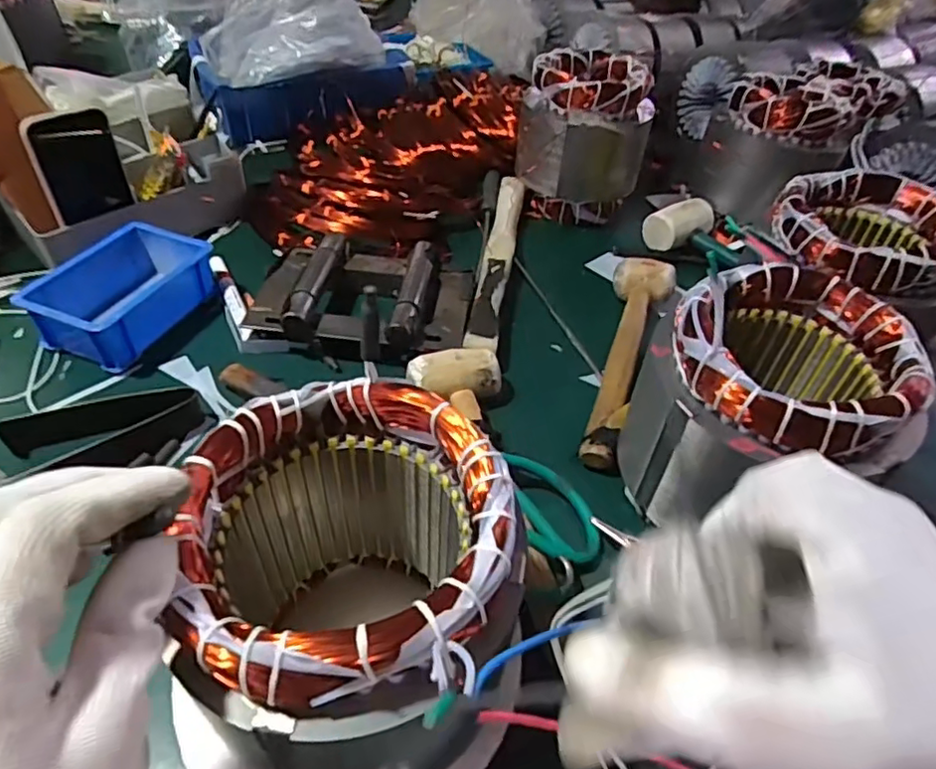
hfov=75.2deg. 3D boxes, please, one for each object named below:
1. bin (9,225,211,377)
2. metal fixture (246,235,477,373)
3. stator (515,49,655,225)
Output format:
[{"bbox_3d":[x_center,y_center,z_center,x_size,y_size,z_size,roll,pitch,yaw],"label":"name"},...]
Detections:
[{"bbox_3d":[-0.318,-0.084,0.565,0.104,0.055,0.148,19,47,13],"label":"bin"},{"bbox_3d":[-0.098,-0.086,0.589,0.200,0.049,0.146,7,45,2],"label":"metal fixture"},{"bbox_3d":[0.145,-0.306,0.762,0.144,0.166,0.144,11,46,6],"label":"stator"}]

